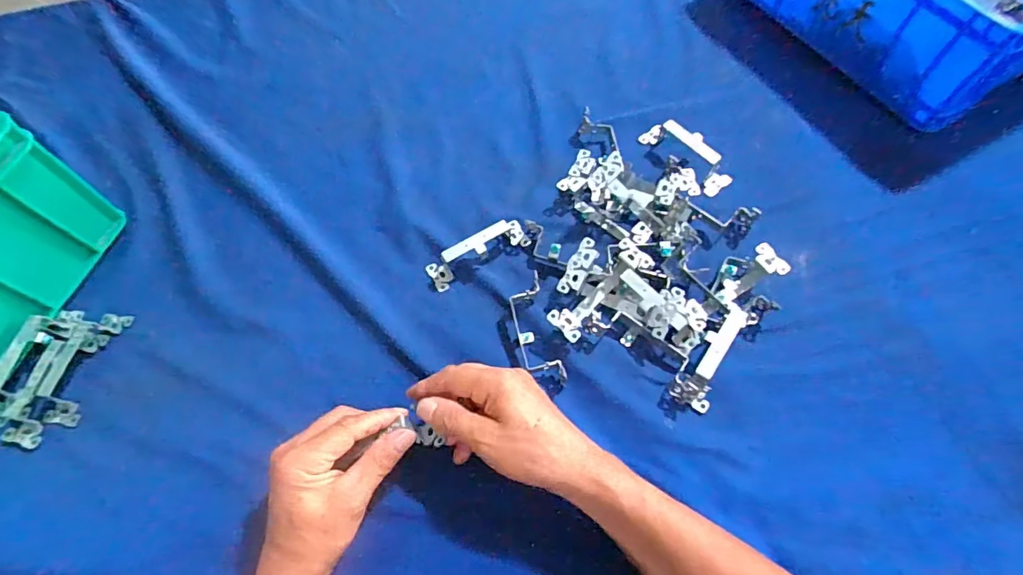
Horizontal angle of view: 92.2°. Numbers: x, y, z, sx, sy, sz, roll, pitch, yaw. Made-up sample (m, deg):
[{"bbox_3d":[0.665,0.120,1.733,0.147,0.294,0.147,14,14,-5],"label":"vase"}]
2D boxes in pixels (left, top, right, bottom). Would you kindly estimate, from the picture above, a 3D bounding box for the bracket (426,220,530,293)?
[{"bbox_3d":[-0.033,-0.038,0.484,0.103,0.029,0.030,-29,65,-11],"label":"bracket"}]

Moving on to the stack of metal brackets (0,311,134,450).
[{"bbox_3d":[-0.427,0.076,0.451,0.081,0.035,0.125,5,64,5],"label":"stack of metal brackets"}]

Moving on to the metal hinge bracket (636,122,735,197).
[{"bbox_3d":[0.186,-0.146,0.521,0.024,0.036,0.108,-35,67,-14],"label":"metal hinge bracket"}]

